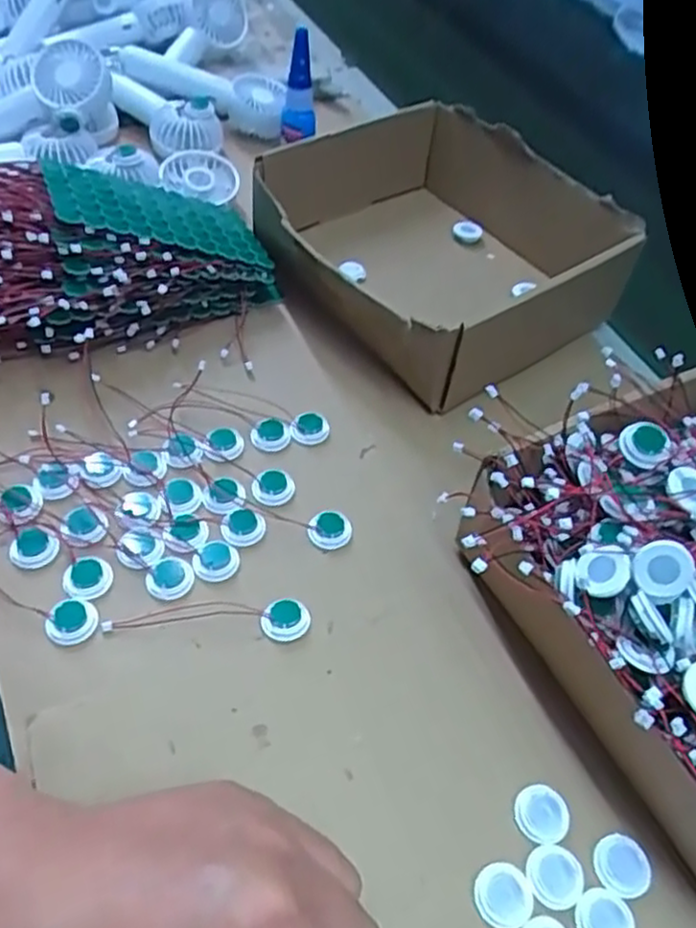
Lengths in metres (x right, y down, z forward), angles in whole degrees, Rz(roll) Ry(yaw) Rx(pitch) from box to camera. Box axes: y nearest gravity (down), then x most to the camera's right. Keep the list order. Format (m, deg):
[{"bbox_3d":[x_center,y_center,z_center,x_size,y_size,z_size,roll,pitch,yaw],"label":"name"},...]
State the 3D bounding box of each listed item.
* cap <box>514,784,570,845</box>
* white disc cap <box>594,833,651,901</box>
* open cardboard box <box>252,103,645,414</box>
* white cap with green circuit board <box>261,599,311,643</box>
[{"bbox_3d":[0.082,0.148,0.308,0.022,0.004,0.022,3,51,-4],"label":"cap"},{"bbox_3d":[0.112,0.165,0.297,0.022,0.004,0.022,3,51,-4],"label":"white disc cap"},{"bbox_3d":[0.062,-0.153,0.504,0.194,0.076,0.207,-31,60,-27],"label":"open cardboard box"},{"bbox_3d":[-0.030,0.075,0.349,0.023,0.006,0.021,3,51,-4],"label":"white cap with green circuit board"}]

